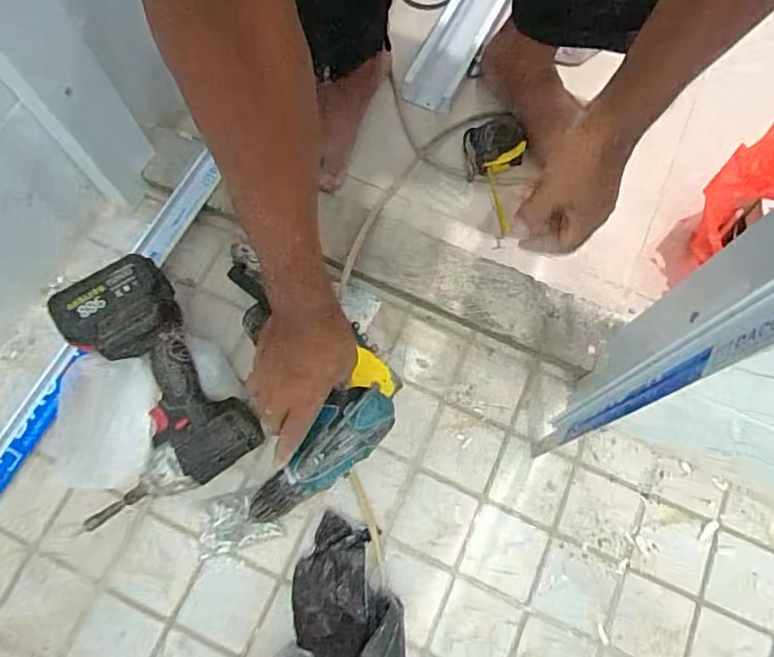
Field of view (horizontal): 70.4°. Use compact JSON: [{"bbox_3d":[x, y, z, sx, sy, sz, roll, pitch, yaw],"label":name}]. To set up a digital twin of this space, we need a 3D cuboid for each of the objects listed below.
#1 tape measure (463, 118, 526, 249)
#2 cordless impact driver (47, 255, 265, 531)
[{"bbox_3d":[0.139,-0.206,0.753,0.080,0.036,0.183,11,71,2],"label":"tape measure"},{"bbox_3d":[-0.269,0.061,0.595,0.172,0.069,0.248,-29,87,-11],"label":"cordless impact driver"}]

